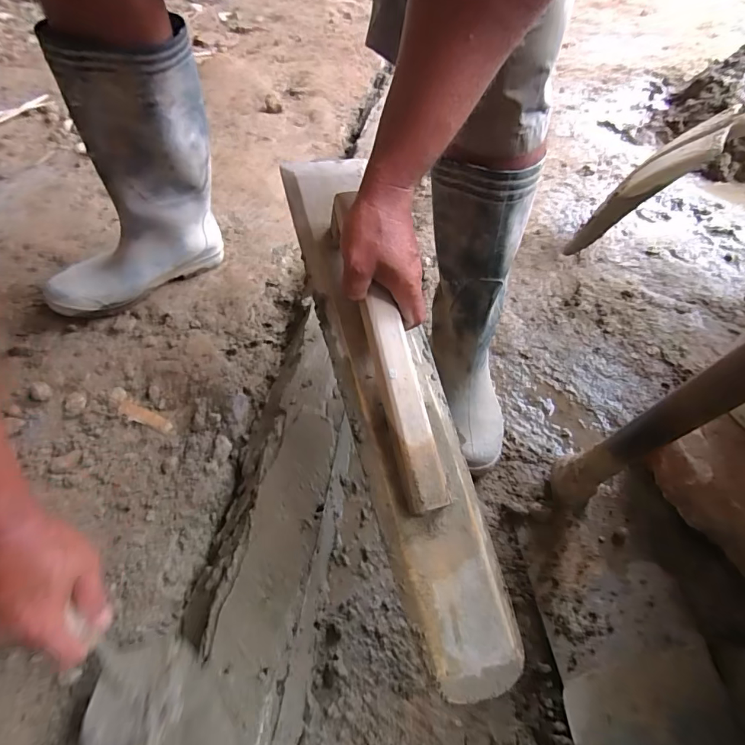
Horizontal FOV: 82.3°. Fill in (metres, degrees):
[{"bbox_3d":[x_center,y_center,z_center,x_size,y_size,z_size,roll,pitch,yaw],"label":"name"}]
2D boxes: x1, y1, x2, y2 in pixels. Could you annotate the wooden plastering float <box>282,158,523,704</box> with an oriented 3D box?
[{"bbox_3d":[0.011,-0.019,0.418,0.101,0.059,0.575,-13,68,-15],"label":"wooden plastering float"}]

